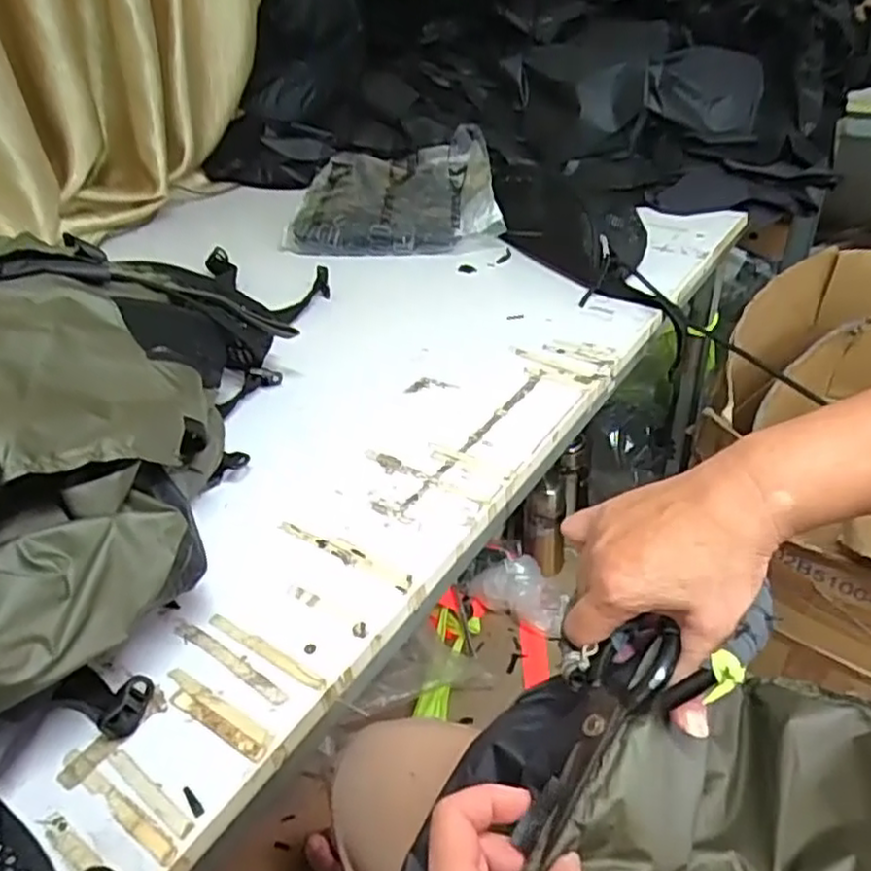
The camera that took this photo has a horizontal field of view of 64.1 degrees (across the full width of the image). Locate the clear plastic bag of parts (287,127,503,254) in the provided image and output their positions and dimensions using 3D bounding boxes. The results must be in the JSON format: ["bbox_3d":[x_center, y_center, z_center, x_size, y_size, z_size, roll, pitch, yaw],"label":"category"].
[{"bbox_3d":[-0.062,-0.336,0.981,0.286,0.083,0.230,-5,39,-1],"label":"clear plastic bag of parts"}]

